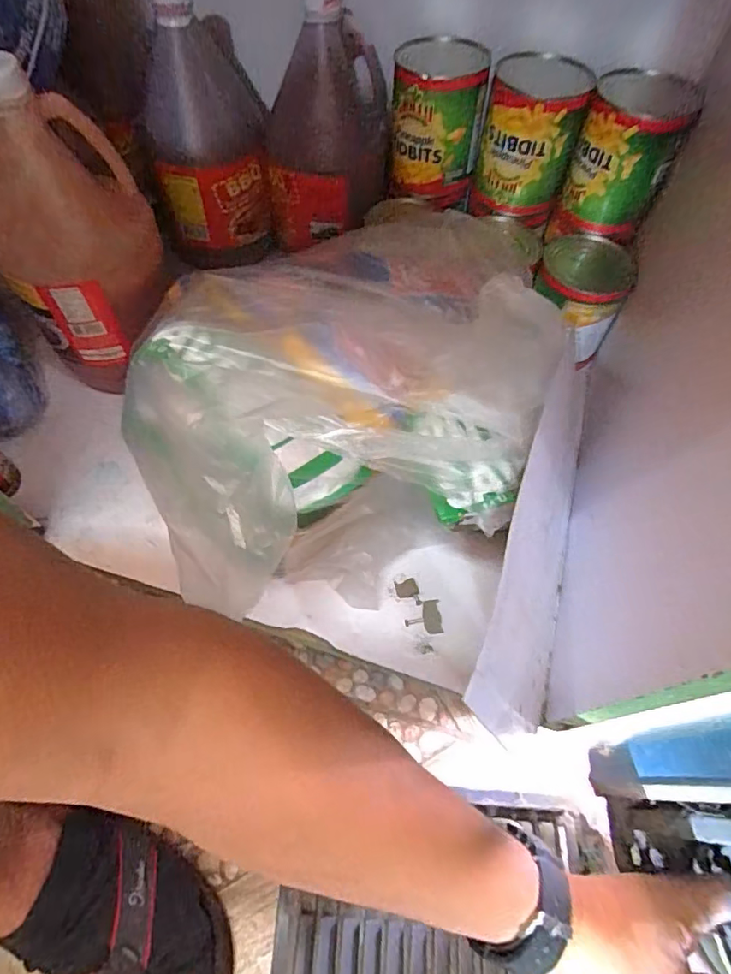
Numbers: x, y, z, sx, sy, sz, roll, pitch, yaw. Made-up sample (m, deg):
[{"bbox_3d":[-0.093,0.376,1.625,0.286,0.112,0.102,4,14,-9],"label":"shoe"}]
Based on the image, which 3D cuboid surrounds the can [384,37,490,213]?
[{"bbox_3d":[0.076,-0.398,0.556,0.095,0.118,0.093,9,60,3],"label":"can"}]

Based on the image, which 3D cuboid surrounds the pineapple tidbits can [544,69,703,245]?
[{"bbox_3d":[0.272,-0.348,0.534,0.096,0.121,0.104,24,62,12],"label":"pineapple tidbits can"}]

